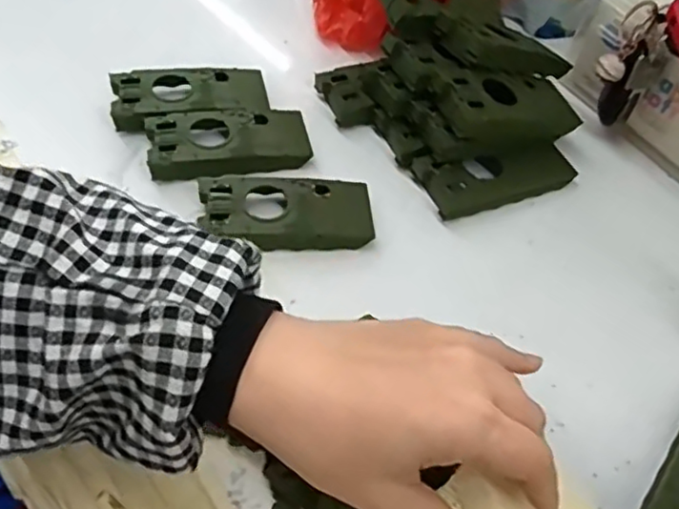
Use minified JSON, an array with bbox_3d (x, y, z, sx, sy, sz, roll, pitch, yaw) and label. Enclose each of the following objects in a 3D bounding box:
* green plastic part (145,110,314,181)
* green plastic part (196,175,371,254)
[{"bbox_3d":[-0.072,-0.073,0.418,0.103,0.015,0.052,-9,54,-12],"label":"green plastic part"},{"bbox_3d":[-0.031,-0.024,0.387,0.102,0.015,0.050,-1,53,-6],"label":"green plastic part"}]

